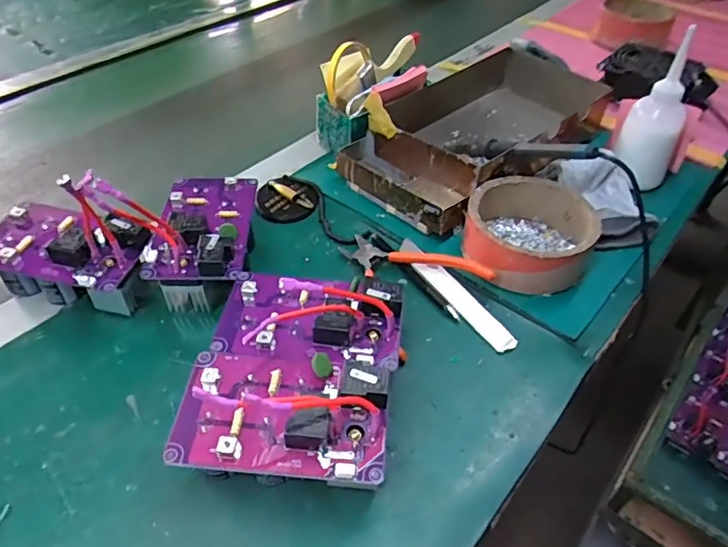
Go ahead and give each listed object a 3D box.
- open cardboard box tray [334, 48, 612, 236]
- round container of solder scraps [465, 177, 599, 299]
[{"bbox_3d":[0.135,-0.174,0.644,0.315,0.069,0.169,-34,54,-31],"label":"open cardboard box tray"},{"bbox_3d":[0.166,-0.043,0.530,0.115,0.055,0.126,0,45,0],"label":"round container of solder scraps"}]

